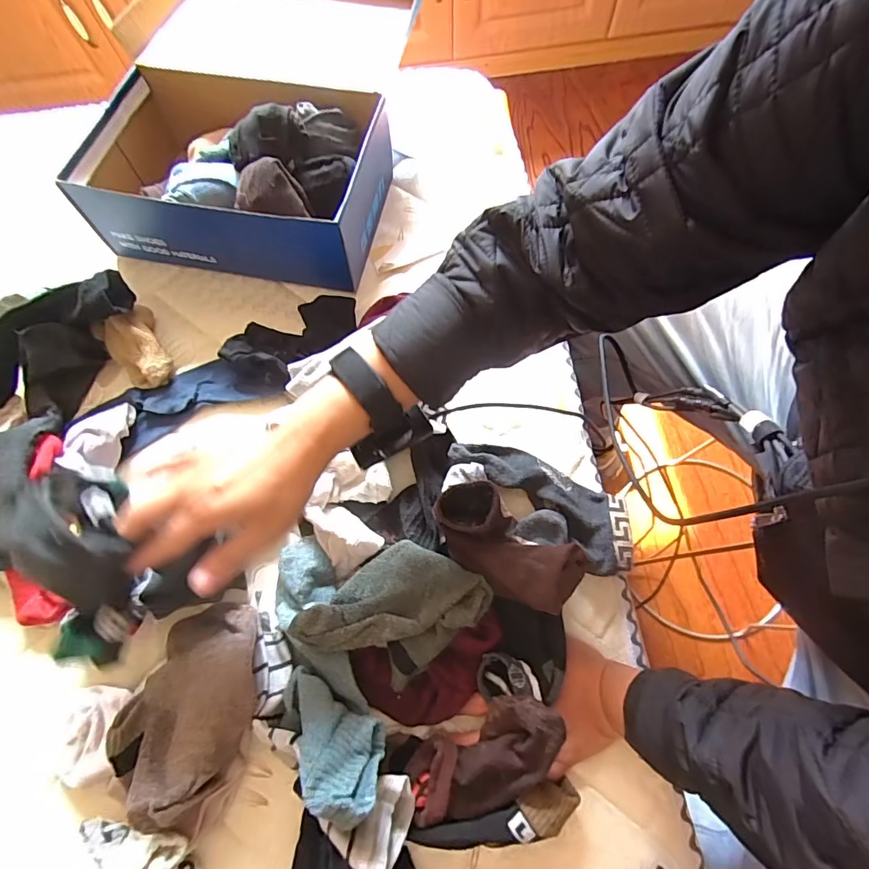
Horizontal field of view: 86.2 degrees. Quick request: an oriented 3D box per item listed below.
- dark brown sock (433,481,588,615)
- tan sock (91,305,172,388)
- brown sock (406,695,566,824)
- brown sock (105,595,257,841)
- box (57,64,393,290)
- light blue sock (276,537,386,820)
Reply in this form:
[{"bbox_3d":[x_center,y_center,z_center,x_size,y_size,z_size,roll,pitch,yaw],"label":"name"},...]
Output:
[{"bbox_3d":[0.064,0.100,0.421,0.139,0.039,0.069,34,73,13],"label":"dark brown sock"},{"bbox_3d":[-0.325,-0.094,0.512,0.058,0.042,0.094,-36,72,-12],"label":"tan sock"},{"bbox_3d":[0.040,0.258,0.367,0.135,0.021,0.063,-38,73,13],"label":"brown sock"},{"bbox_3d":[-0.197,0.224,0.372,0.102,0.053,0.163,9,69,4],"label":"brown sock"},{"bbox_3d":[-0.231,-0.315,0.556,0.326,0.120,0.215,8,69,4],"label":"box"},{"bbox_3d":[-0.096,0.188,0.385,0.070,0.058,0.218,-20,55,-7],"label":"light blue sock"}]

